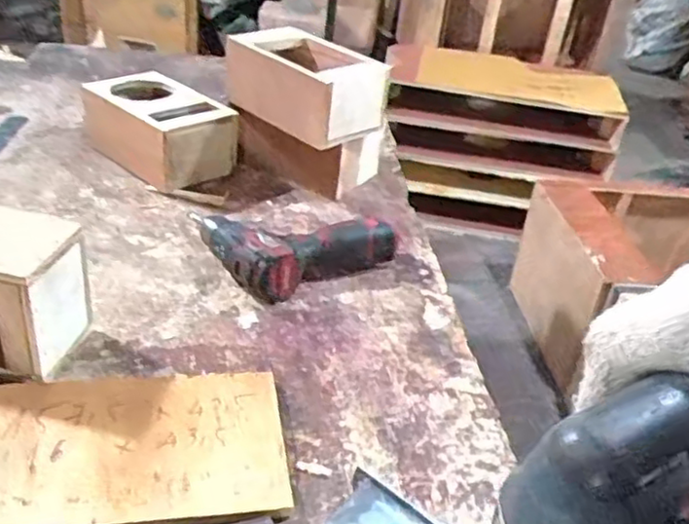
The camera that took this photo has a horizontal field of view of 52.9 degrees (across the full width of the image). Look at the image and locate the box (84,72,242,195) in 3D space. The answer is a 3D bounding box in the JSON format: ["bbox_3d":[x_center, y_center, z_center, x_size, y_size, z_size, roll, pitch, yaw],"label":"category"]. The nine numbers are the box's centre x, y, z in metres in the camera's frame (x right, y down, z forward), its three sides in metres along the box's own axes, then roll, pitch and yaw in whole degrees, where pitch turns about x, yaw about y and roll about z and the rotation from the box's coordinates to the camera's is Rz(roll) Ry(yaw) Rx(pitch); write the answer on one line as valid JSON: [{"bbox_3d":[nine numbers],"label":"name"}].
[{"bbox_3d":[-0.257,-0.187,0.981,0.123,0.097,0.218,-25,45,-39],"label":"box"}]

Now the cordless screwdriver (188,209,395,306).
[{"bbox_3d":[-0.064,-0.037,0.820,0.192,0.060,0.181,-18,41,-33],"label":"cordless screwdriver"}]

